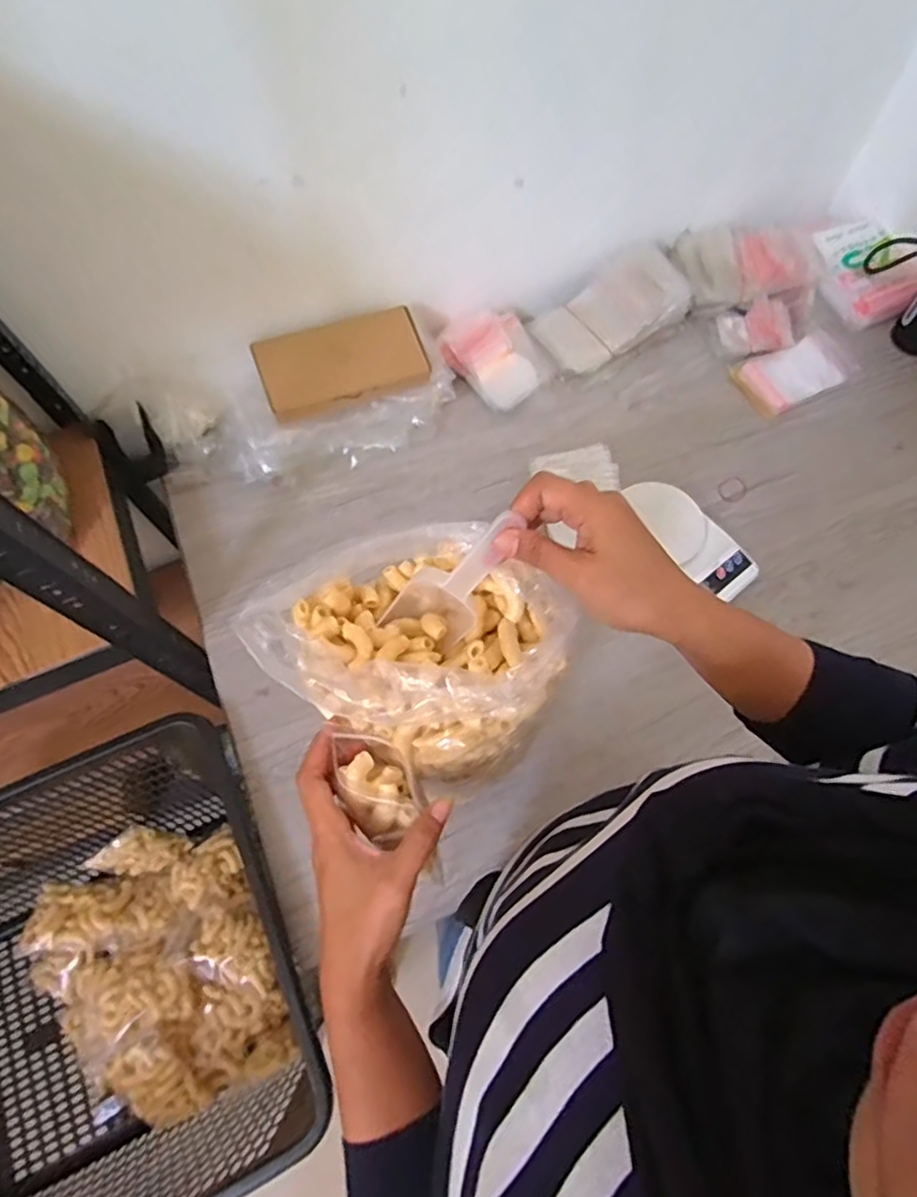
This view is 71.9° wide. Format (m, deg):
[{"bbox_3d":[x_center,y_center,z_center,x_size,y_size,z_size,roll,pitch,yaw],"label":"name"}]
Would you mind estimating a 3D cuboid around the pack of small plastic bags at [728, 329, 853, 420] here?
[{"bbox_3d":[0.463,-0.310,0.864,0.149,0.026,0.085,-22,69,-7],"label":"pack of small plastic bags"}]

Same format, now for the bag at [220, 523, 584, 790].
[{"bbox_3d":[-0.025,0.038,0.451,0.178,0.139,0.138,29,71,13],"label":"bag"}]

